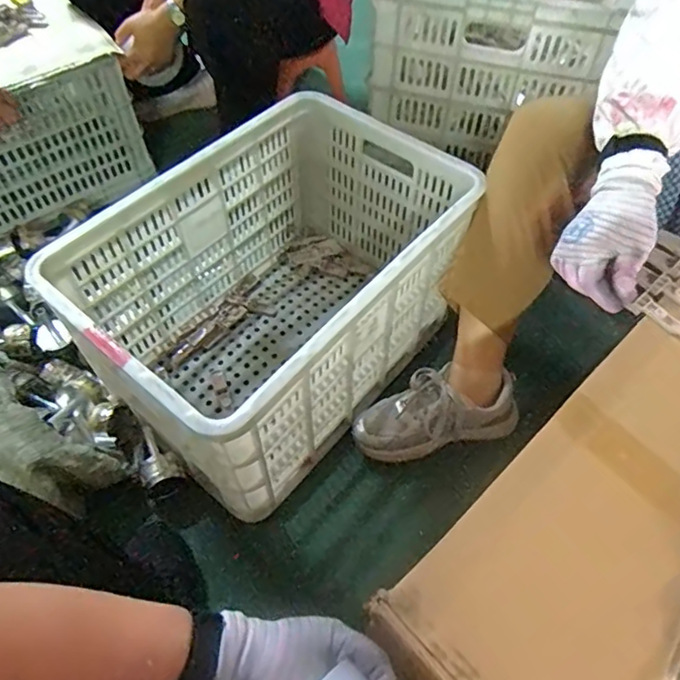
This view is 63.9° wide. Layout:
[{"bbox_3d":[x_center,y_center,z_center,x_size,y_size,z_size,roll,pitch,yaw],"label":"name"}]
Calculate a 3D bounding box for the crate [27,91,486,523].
[{"bbox_3d":[-0.088,-0.068,0.837,0.362,0.311,0.524,34,60,22],"label":"crate"}]

